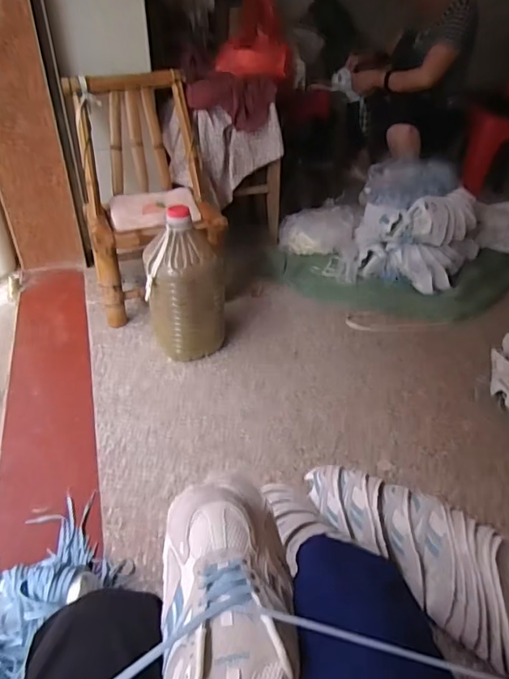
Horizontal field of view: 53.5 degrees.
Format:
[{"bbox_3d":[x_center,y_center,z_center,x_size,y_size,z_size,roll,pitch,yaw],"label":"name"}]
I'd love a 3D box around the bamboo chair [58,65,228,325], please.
[{"bbox_3d":[-0.325,-0.443,1.572,0.409,0.608,0.442,-13,39,-18],"label":"bamboo chair"}]

